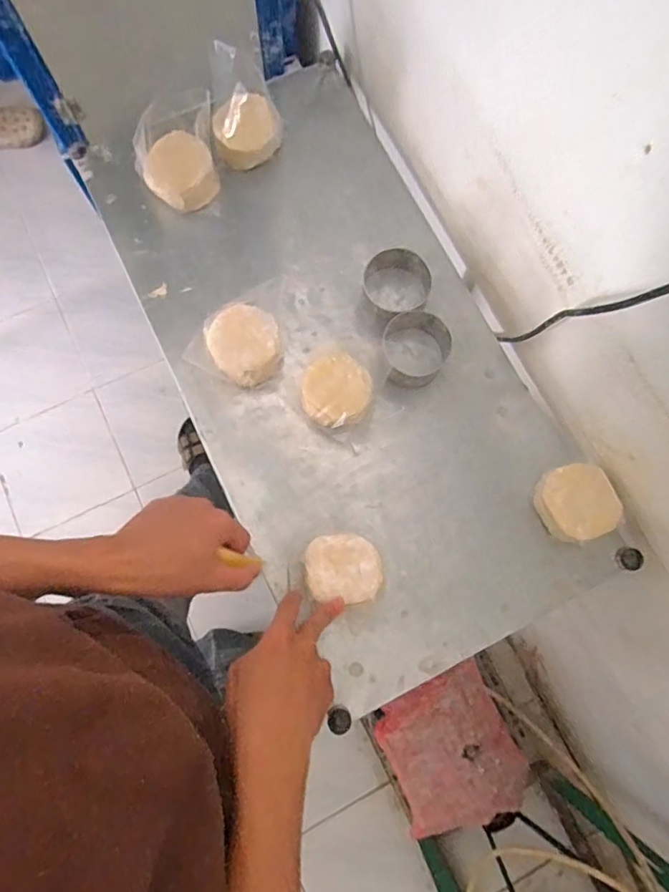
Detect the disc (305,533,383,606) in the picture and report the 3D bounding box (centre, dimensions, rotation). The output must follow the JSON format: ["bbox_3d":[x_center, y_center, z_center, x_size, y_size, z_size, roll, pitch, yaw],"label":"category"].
[{"bbox_3d":[0.010,0.128,0.564,0.077,0.014,0.070,0,77,-1],"label":"disc"}]

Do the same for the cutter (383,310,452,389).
[{"bbox_3d":[0.097,-0.115,0.654,0.078,0.055,0.080,0,77,-1],"label":"cutter"}]

